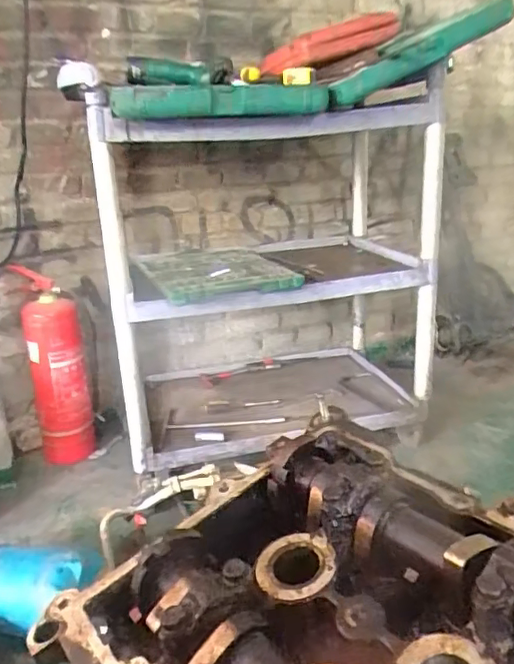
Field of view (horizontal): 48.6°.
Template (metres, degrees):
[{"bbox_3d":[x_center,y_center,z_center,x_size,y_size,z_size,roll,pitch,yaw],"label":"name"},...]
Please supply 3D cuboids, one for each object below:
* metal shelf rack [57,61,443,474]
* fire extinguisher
[{"bbox_3d":[-0.003,-0.146,1.373,0.755,0.744,0.535,-9,18,-18],"label":"metal shelf rack"},{"bbox_3d":[-0.496,0.099,1.414,0.123,0.467,0.126,-14,20,-32],"label":"fire extinguisher"}]

